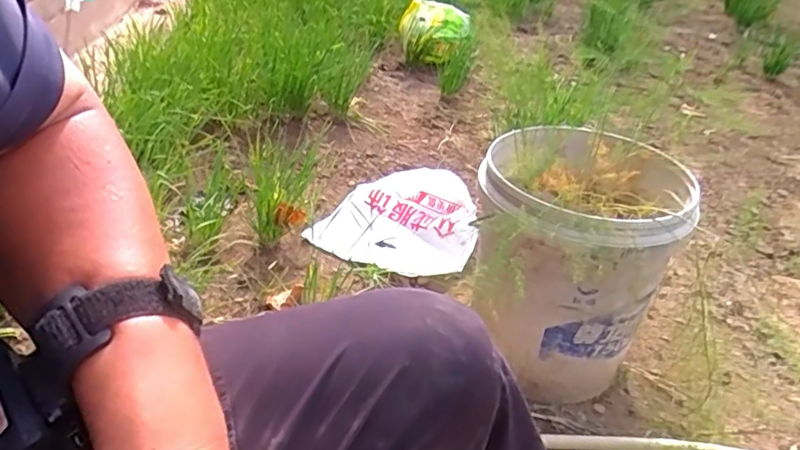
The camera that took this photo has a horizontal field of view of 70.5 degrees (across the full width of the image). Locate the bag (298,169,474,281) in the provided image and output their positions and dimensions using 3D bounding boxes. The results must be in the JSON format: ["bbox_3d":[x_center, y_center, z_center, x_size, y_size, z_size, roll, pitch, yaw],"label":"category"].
[{"bbox_3d":[0.002,-0.024,1.300,0.354,0.096,0.352,11,34,11],"label":"bag"}]

